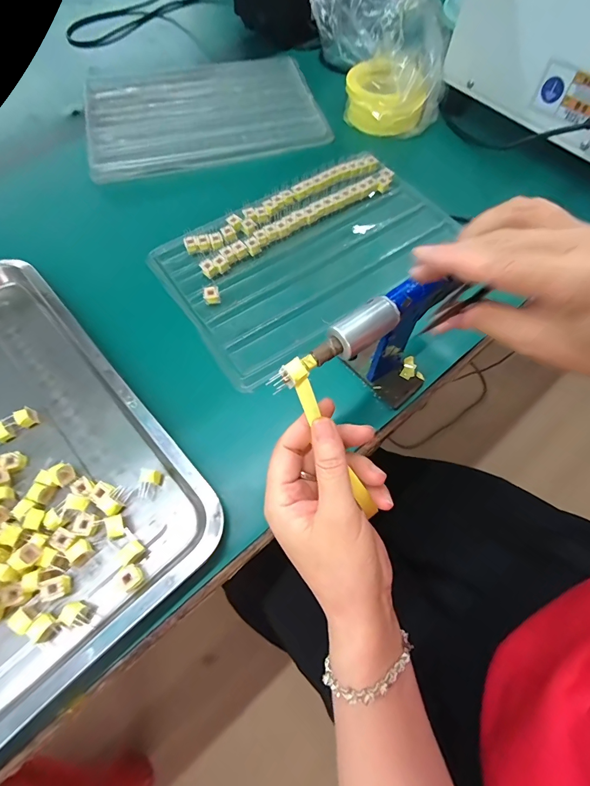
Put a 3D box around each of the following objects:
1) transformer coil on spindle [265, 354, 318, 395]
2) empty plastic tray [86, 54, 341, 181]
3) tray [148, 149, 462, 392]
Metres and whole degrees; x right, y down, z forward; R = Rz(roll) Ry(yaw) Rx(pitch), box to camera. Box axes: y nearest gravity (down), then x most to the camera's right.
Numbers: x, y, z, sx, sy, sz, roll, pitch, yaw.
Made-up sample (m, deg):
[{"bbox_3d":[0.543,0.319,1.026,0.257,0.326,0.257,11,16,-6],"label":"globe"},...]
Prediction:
[{"bbox_3d":[-0.001,-0.012,0.223,0.034,0.008,0.012,-37,70,-17],"label":"transformer coil on spindle"},{"bbox_3d":[-0.131,-0.409,0.533,0.320,0.022,0.226,-11,65,-6],"label":"empty plastic tray"},{"bbox_3d":[0.021,-0.163,0.426,0.321,0.035,0.197,-33,69,-16],"label":"tray"}]

